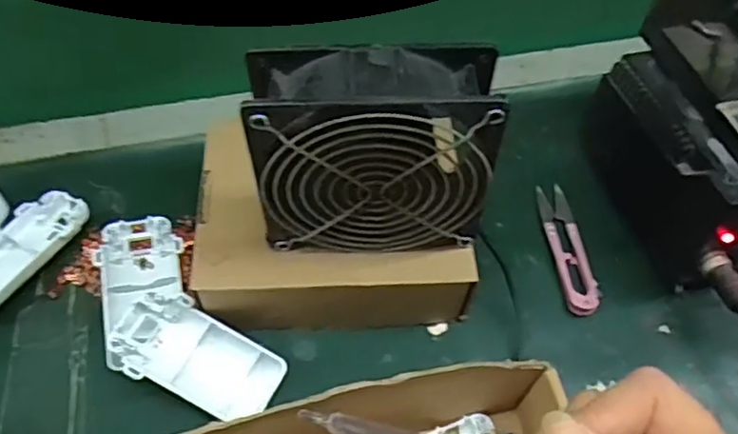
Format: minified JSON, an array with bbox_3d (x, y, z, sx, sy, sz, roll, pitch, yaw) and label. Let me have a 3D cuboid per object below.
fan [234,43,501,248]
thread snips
[{"bbox_3d":[0.002,-0.032,0.332,0.116,0.115,0.046,0,56,-4],"label":"fan"},{"bbox_3d":[0.137,0.018,0.436,0.024,0.010,0.104,-2,56,-5],"label":"thread snips"}]

